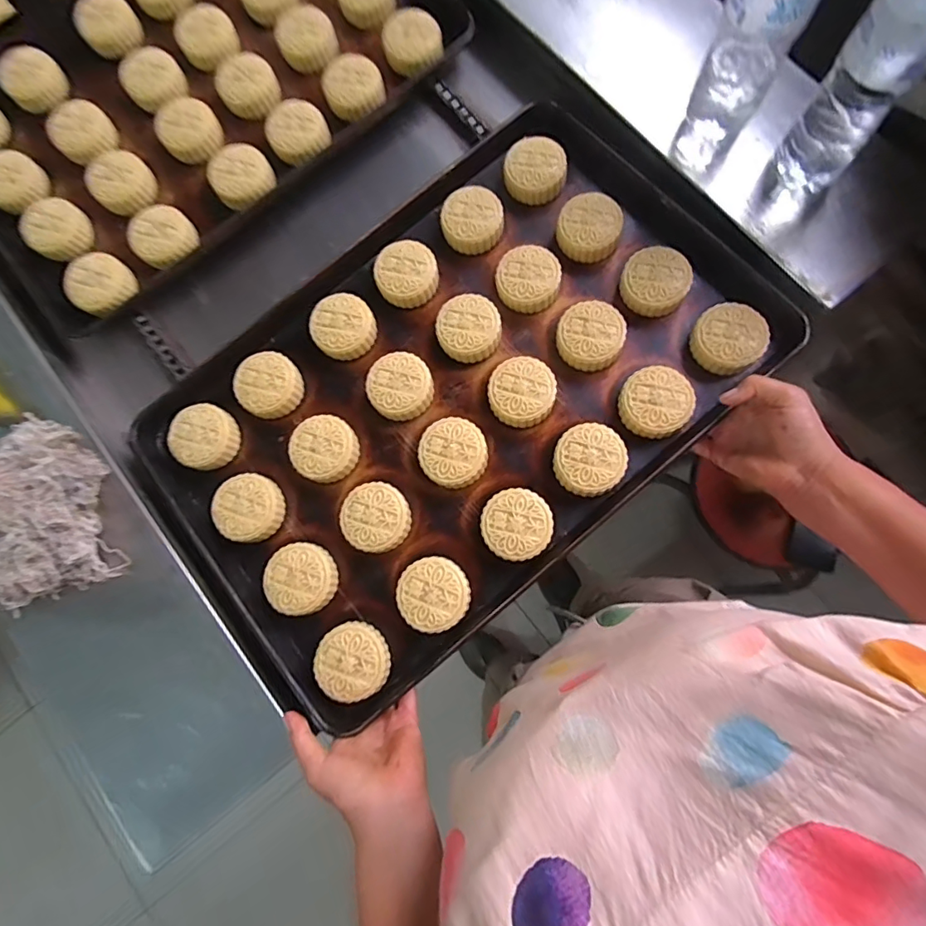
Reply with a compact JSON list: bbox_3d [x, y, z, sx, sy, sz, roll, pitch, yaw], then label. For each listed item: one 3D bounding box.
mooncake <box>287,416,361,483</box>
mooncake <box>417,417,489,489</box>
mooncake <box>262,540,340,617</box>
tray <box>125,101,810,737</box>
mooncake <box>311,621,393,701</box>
[{"bbox_3d":[-0.143,-0.014,0.524,0.063,0.032,0.064,-1,65,2],"label":"mooncake"},{"bbox_3d":[-0.009,-0.009,0.507,0.068,0.022,0.068,-1,79,5],"label":"mooncake"},{"bbox_3d":[-0.158,0.111,0.495,0.067,0.024,0.064,-1,65,2],"label":"mooncake"},{"bbox_3d":[-0.008,-0.074,0.529,0.601,0.043,0.388,-40,78,-3],"label":"tray"},{"bbox_3d":[-0.103,0.183,0.470,0.066,0.018,0.065,-22,66,-7],"label":"mooncake"}]

